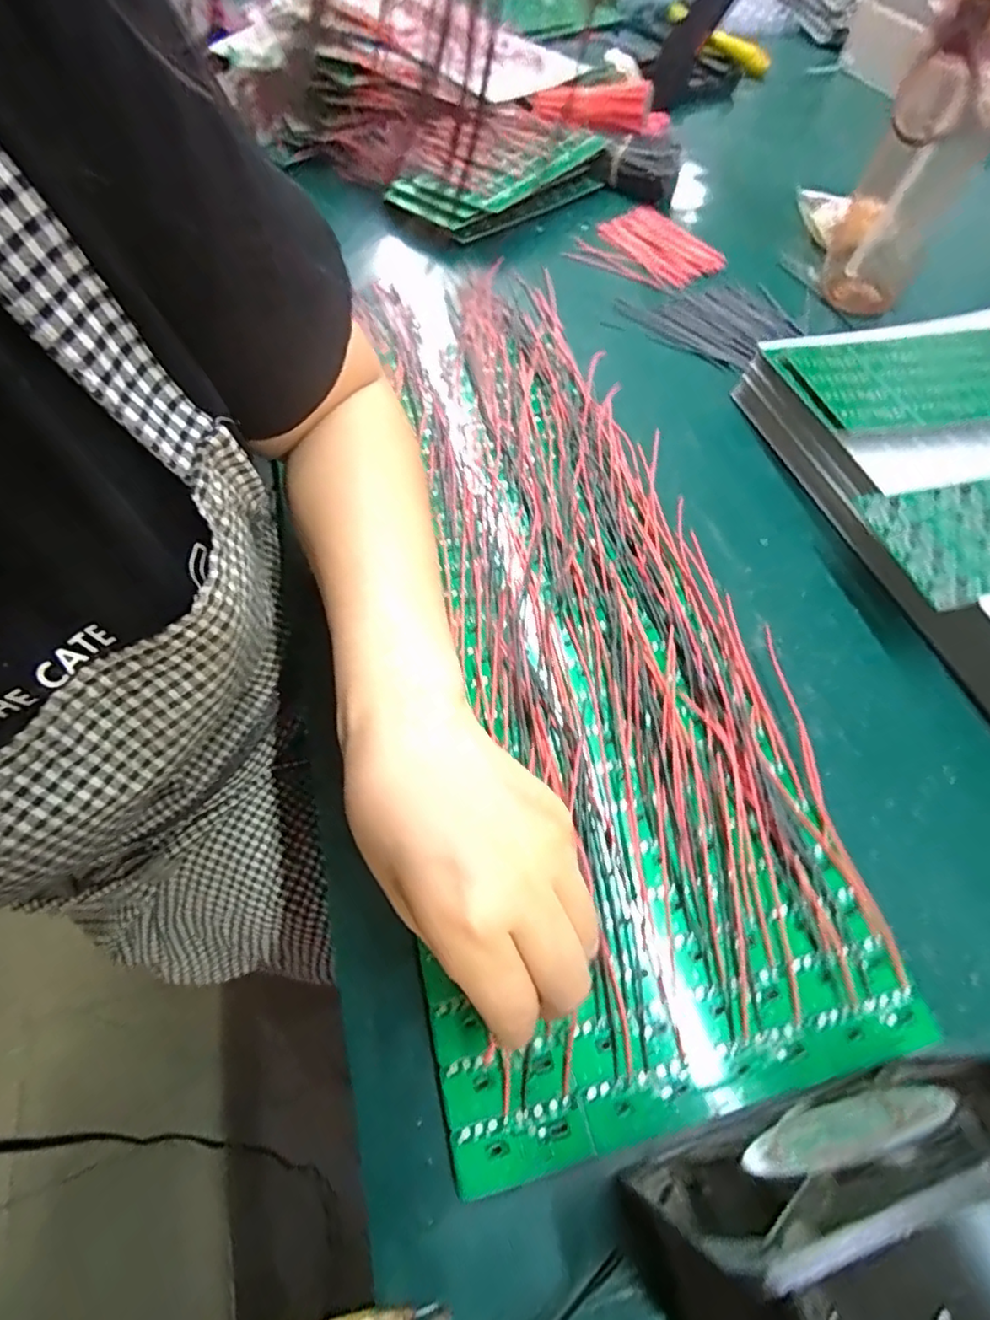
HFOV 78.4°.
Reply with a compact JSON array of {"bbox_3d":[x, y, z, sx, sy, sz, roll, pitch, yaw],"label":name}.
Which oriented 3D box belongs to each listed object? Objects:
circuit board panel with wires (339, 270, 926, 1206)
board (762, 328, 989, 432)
[{"bbox_3d":[0.028,-0.073,0.368,0.194,0.020,0.579,-9,60,-7],"label":"circuit board panel with wires"},{"bbox_3d":[0.299,-0.192,0.409,0.202,0.009,0.103,-6,56,-6],"label":"board"}]

